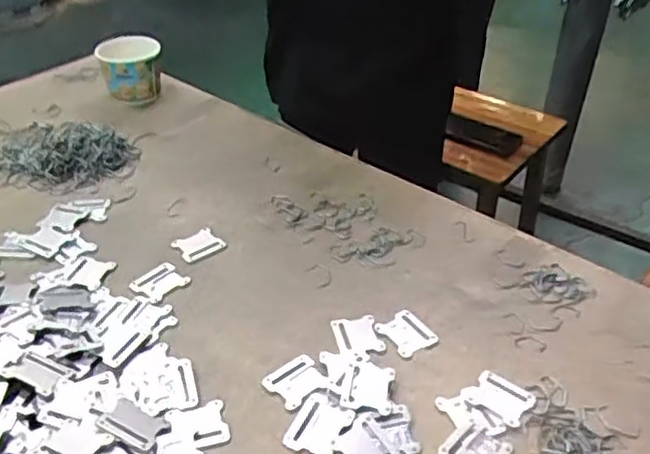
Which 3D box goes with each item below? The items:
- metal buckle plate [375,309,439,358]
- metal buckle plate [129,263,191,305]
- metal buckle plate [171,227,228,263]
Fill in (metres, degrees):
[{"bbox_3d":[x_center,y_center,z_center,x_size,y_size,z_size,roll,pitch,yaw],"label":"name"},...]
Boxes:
[{"bbox_3d":[0.080,0.104,0.663,0.043,0.004,0.048,-28,52,-23],"label":"metal buckle plate"},{"bbox_3d":[-0.172,0.058,0.710,0.043,0.005,0.051,30,46,32],"label":"metal buckle plate"},{"bbox_3d":[-0.141,0.019,0.767,0.051,0.009,0.041,-18,41,-24],"label":"metal buckle plate"}]

